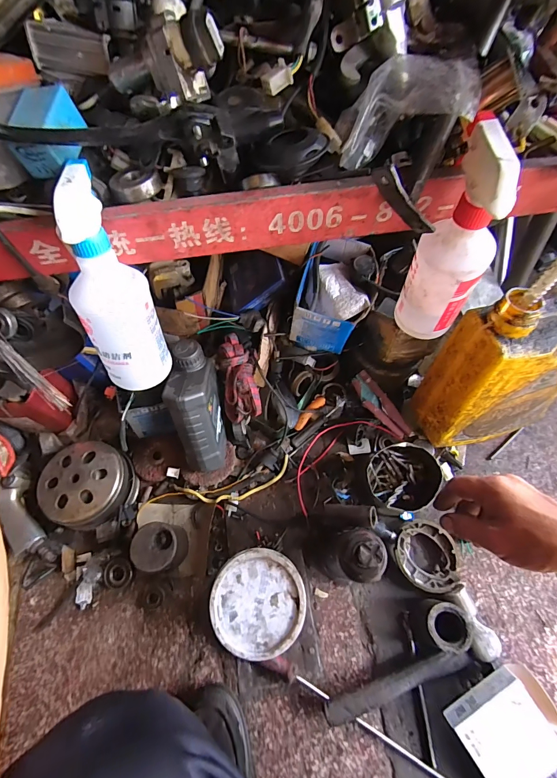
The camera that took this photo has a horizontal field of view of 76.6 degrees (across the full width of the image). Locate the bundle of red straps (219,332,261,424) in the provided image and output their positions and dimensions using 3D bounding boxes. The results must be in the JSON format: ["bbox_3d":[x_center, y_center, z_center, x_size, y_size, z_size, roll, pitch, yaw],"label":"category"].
[{"bbox_3d":[-0.065,-0.013,0.588,0.061,0.149,0.031,-6,23,0],"label":"bundle of red straps"}]

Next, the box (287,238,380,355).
[{"bbox_3d":[0.098,-0.156,0.589,0.114,0.109,0.156,15,65,10],"label":"box"}]

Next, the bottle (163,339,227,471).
[{"bbox_3d":[-0.129,0.035,0.557,0.066,0.225,0.112,-6,30,0],"label":"bottle"}]

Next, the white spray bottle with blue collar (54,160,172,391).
[{"bbox_3d":[-0.162,-0.085,0.345,0.066,0.222,0.074,-5,39,0],"label":"white spray bottle with blue collar"}]

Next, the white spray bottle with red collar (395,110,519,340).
[{"bbox_3d":[0.181,-0.142,0.365,0.069,0.207,0.065,16,66,10],"label":"white spray bottle with red collar"}]

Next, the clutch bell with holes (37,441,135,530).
[{"bbox_3d":[-0.316,0.157,0.581,0.129,0.061,0.129,-1,64,2],"label":"clutch bell with holes"}]

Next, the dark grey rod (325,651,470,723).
[{"bbox_3d":[0.161,0.401,0.481,0.201,0.031,0.028,-18,64,-6],"label":"dark grey rod"}]

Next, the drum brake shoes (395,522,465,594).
[{"bbox_3d":[0.234,0.263,0.552,0.097,0.033,0.094,12,65,9],"label":"drum brake shoes"}]

